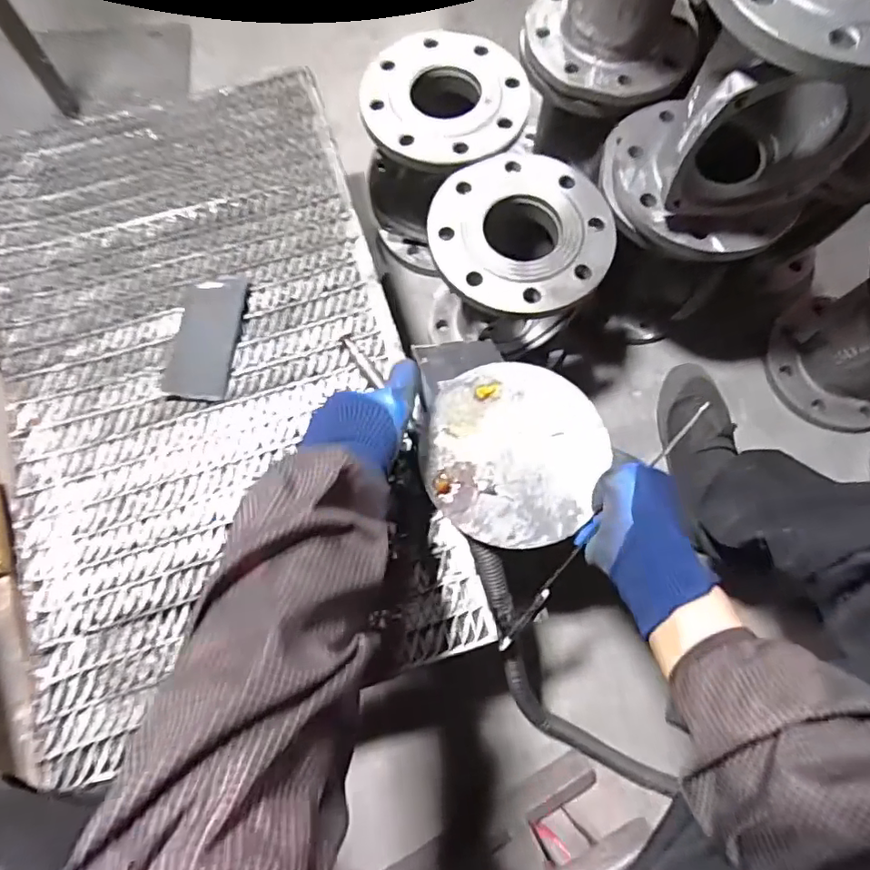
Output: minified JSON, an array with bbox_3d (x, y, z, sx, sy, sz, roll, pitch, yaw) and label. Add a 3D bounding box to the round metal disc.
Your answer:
[{"bbox_3d":[0.070,0.011,0.492,0.157,0.009,0.167,0,72,-1],"label":"round metal disc"}]

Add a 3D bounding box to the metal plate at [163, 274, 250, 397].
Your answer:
[{"bbox_3d":[-0.233,-0.101,0.559,0.060,0.008,0.134,6,72,-4],"label":"metal plate"}]

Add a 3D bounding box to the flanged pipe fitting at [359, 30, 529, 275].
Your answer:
[{"bbox_3d":[0.008,-0.357,0.726,0.192,0.211,0.184,0,72,-1],"label":"flanged pipe fitting"}]

